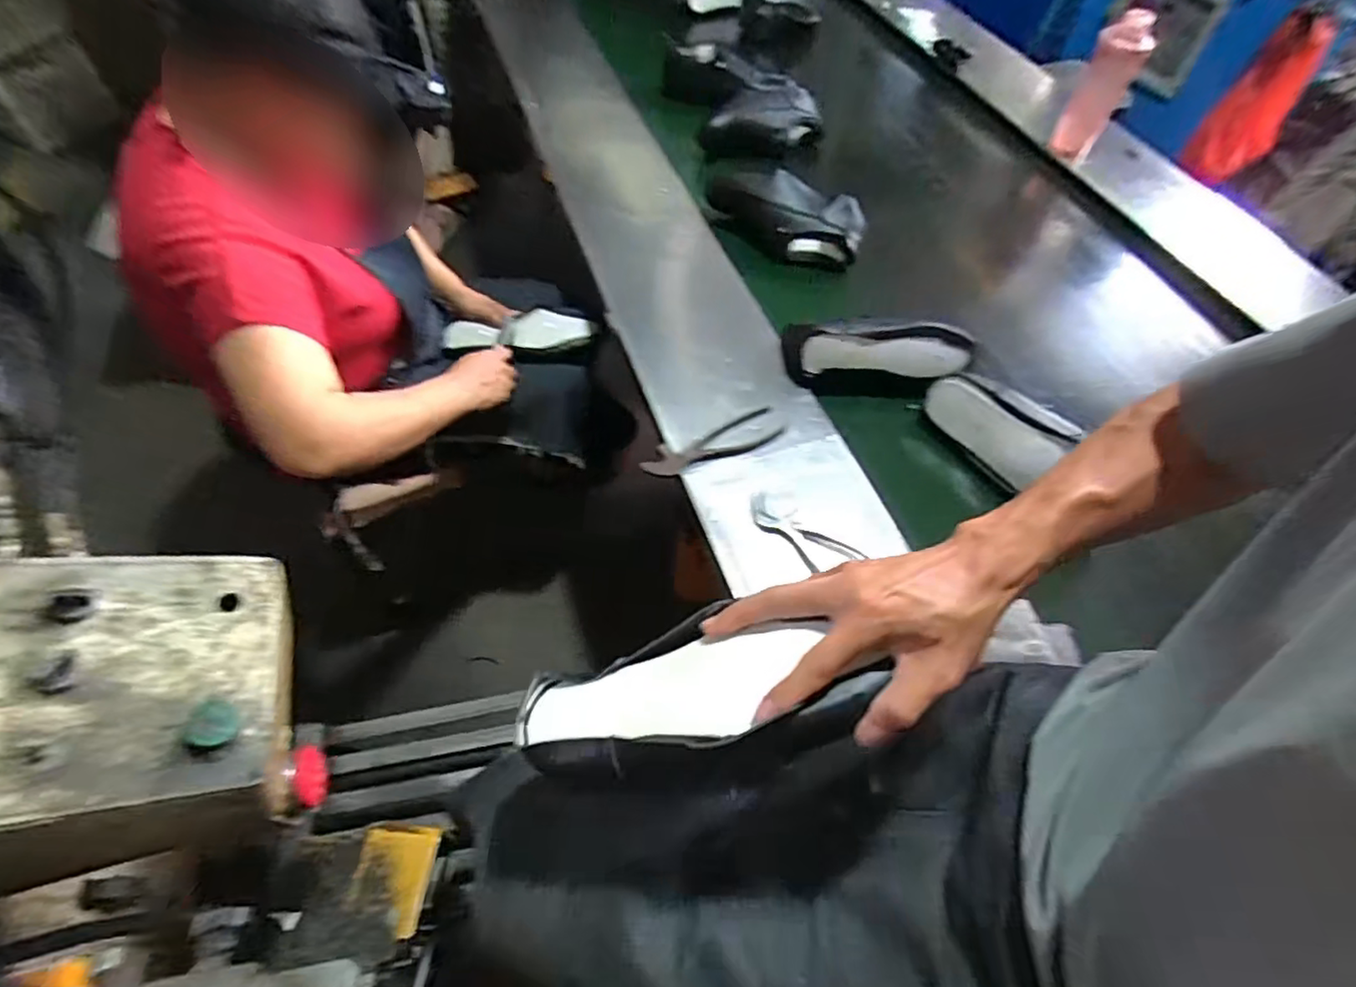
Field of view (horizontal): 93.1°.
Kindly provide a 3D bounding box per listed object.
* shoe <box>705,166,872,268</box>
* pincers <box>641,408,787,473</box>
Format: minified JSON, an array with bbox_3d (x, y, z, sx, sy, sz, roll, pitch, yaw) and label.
[{"bbox_3d":[0.178,-0.467,1.098,0.270,0.106,0.086,11,56,5],"label":"shoe"},{"bbox_3d":[0.046,-0.066,0.837,0.191,0.011,0.060,-20,59,-16],"label":"pincers"}]

